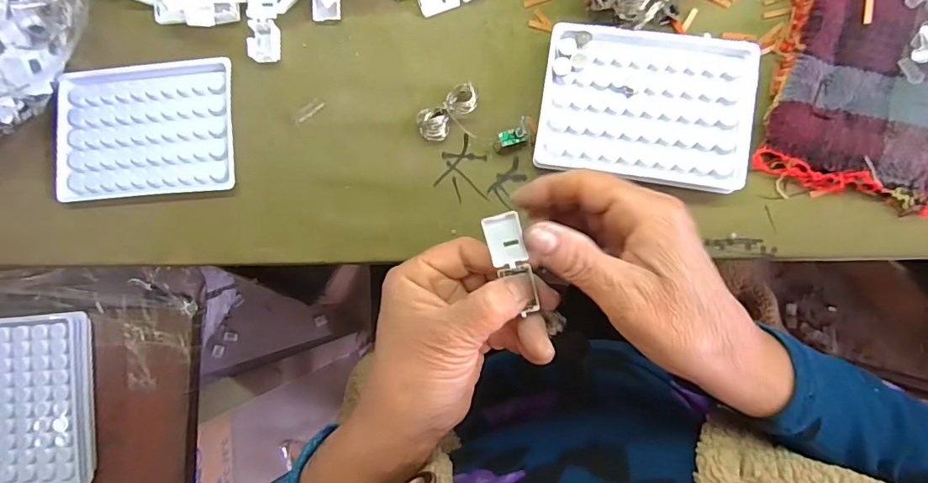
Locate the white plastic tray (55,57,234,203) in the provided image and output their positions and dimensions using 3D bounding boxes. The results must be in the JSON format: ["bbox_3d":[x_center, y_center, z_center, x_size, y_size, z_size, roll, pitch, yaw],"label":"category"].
[{"bbox_3d":[-0.225,-0.079,0.335,0.123,0.010,0.094,-3,86,4],"label":"white plastic tray"}]

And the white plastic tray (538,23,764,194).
[{"bbox_3d":[0.117,-0.088,0.308,0.130,0.015,0.096,8,87,4],"label":"white plastic tray"}]

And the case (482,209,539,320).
[{"bbox_3d":[0.027,0.011,0.252,0.020,0.007,0.052,-22,96,5],"label":"case"}]

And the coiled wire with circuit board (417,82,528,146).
[{"bbox_3d":[0.007,-0.084,0.318,0.073,0.012,0.038,7,87,4],"label":"coiled wire with circuit board"}]

